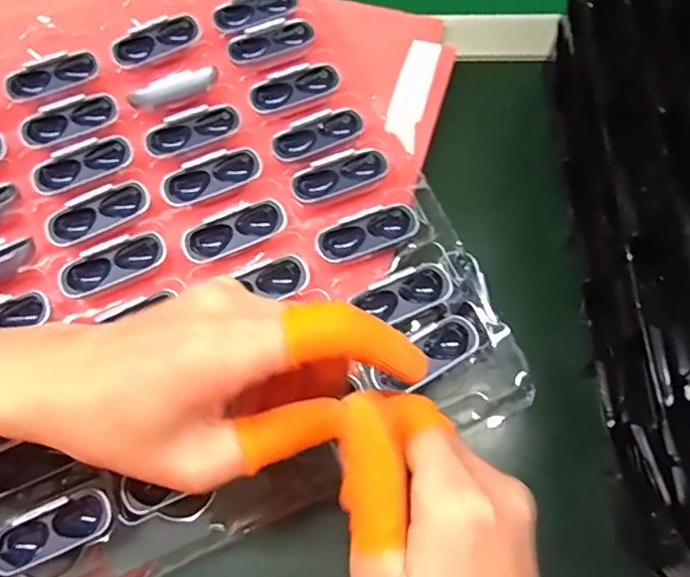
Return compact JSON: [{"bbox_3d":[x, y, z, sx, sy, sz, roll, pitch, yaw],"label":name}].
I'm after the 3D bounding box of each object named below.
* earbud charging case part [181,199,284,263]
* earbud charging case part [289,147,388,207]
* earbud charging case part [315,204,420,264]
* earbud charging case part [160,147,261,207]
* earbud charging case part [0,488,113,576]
[{"bbox_3d":[-0.064,-0.033,0.336,0.060,0.011,0.023,-23,69,-8],"label":"earbud charging case part"},{"bbox_3d":[-0.003,-0.068,0.344,0.059,0.009,0.025,-20,69,-7],"label":"earbud charging case part"},{"bbox_3d":[0.013,-0.031,0.333,0.058,0.010,0.023,-21,69,-7],"label":"earbud charging case part"},{"bbox_3d":[-0.080,-0.067,0.348,0.059,0.014,0.027,-25,69,-9],"label":"earbud charging case part"},{"bbox_3d":[-0.146,0.121,0.288,0.062,0.013,0.025,-22,69,-8],"label":"earbud charging case part"}]

